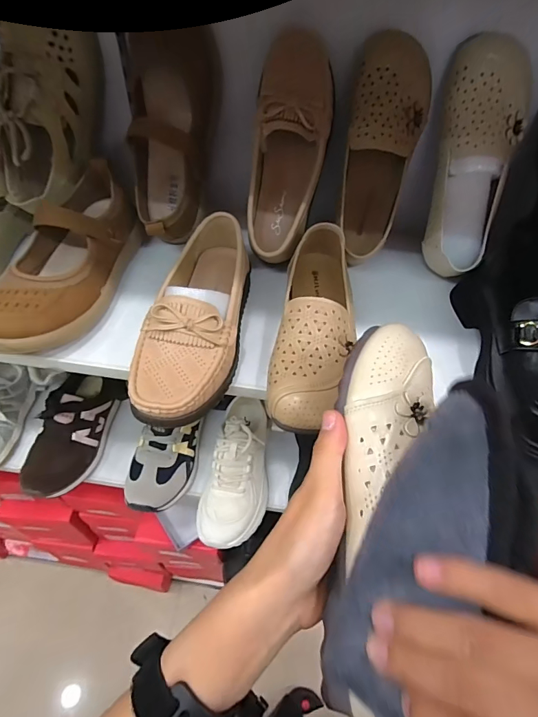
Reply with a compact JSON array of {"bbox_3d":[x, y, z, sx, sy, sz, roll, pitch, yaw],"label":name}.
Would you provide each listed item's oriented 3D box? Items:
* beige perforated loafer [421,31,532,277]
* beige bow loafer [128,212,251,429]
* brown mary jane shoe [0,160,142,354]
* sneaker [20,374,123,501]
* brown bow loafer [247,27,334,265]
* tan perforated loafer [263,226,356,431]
[{"bbox_3d":[0.227,-0.210,0.433,0.076,0.229,0.054,-4,26,-8],"label":"beige perforated loafer"},{"bbox_3d":[-0.065,-0.050,0.383,0.079,0.072,0.242,9,50,2],"label":"beige bow loafer"},{"bbox_3d":[-0.213,-0.108,0.405,0.088,0.075,0.230,9,50,2],"label":"brown mary jane shoe"},{"bbox_3d":[-0.309,0.106,0.626,0.091,0.088,0.211,9,50,2],"label":"sneaker"},{"bbox_3d":[0.020,-0.219,0.424,0.075,0.212,0.058,12,24,4],"label":"brown bow loafer"},{"bbox_3d":[0.048,-0.048,0.382,0.070,0.056,0.243,9,50,2],"label":"tan perforated loafer"}]

